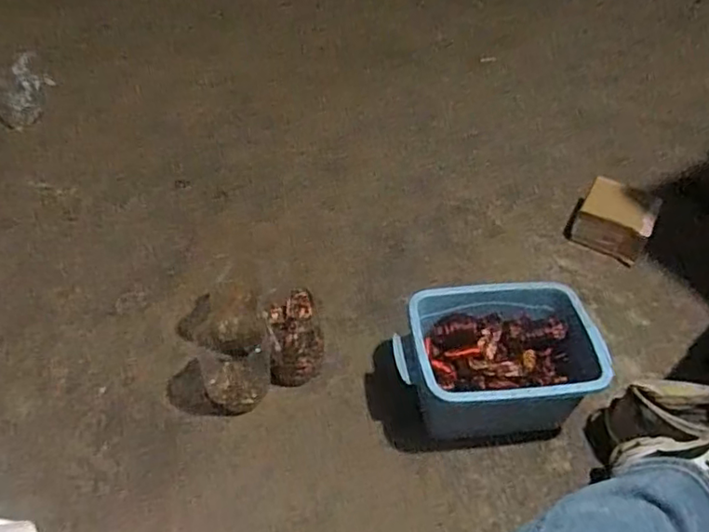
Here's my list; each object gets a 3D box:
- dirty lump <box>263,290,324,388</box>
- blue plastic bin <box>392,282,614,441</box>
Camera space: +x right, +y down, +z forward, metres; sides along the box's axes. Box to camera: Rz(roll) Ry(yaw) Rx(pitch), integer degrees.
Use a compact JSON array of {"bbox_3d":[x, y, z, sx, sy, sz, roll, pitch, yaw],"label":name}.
[{"bbox_3d":[-0.096,0.118,0.975,0.087,0.113,0.101,-6,48,-8],"label":"dirty lump"},{"bbox_3d":[0.203,0.139,0.899,0.280,0.133,0.190,-2,47,-4],"label":"blue plastic bin"}]

